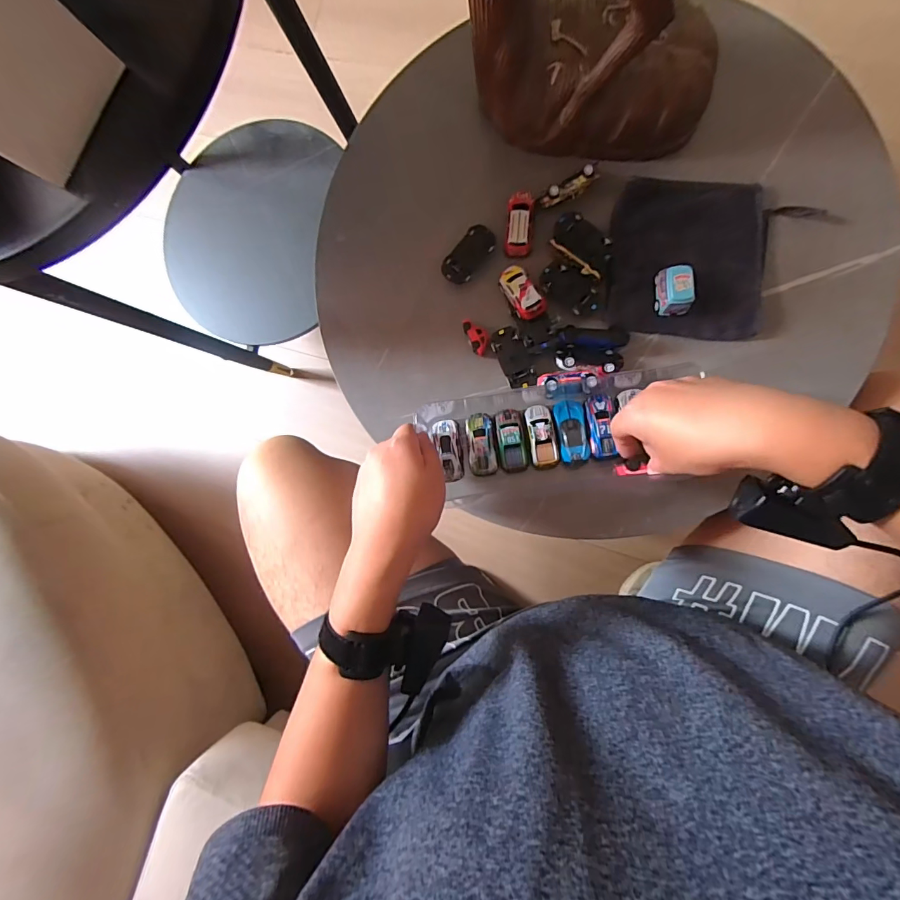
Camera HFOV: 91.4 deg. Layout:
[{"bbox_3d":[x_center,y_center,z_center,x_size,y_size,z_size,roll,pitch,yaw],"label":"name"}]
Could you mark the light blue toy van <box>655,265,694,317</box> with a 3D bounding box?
[{"bbox_3d":[0.218,-0.155,0.428,0.027,0.031,0.042,-3,88,6],"label":"light blue toy van"}]

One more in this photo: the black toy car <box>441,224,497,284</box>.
[{"bbox_3d":[0.021,-0.206,0.471,0.032,0.025,0.063,39,93,6],"label":"black toy car"}]

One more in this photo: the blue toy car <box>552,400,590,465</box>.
[{"bbox_3d":[0.123,-0.019,0.448,0.029,0.017,0.063,-6,75,6],"label":"blue toy car"}]

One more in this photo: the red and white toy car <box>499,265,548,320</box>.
[{"bbox_3d":[0.072,-0.162,0.449,0.029,0.020,0.064,-31,71,4],"label":"red and white toy car"}]

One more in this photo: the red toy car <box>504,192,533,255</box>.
[{"bbox_3d":[0.073,-0.238,0.463,0.027,0.022,0.062,4,89,6],"label":"red toy car"}]

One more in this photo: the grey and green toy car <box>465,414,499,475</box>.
[{"bbox_3d":[0.033,-0.006,0.453,0.028,0.015,0.062,-7,88,6],"label":"grey and green toy car"}]

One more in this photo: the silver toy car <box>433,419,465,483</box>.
[{"bbox_3d":[0.000,0.000,0.456,0.027,0.019,0.063,-9,88,6],"label":"silver toy car"}]

